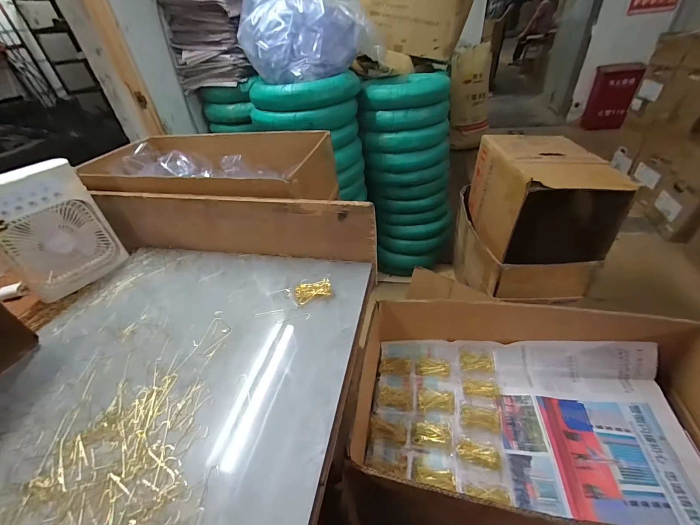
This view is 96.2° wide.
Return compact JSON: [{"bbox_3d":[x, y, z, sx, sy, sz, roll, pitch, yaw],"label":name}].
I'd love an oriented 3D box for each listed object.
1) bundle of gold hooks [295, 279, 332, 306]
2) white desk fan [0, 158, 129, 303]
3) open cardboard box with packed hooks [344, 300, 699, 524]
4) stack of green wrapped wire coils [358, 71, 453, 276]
[{"bbox_3d":[-0.072,0.055,0.609,0.070,0.020,0.043,-11,38,-5],"label":"bundle of gold hooks"},{"bbox_3d":[-0.650,-0.068,0.684,0.086,0.250,0.195,23,47,32],"label":"white desk fan"},{"bbox_3d":[0.331,0.251,0.582,0.640,0.158,0.356,-1,39,7],"label":"open cardboard box with packed hooks"},{"bbox_3d":[0.316,-0.428,1.650,0.436,0.906,0.416,4,39,13],"label":"stack of green wrapped wire coils"}]

